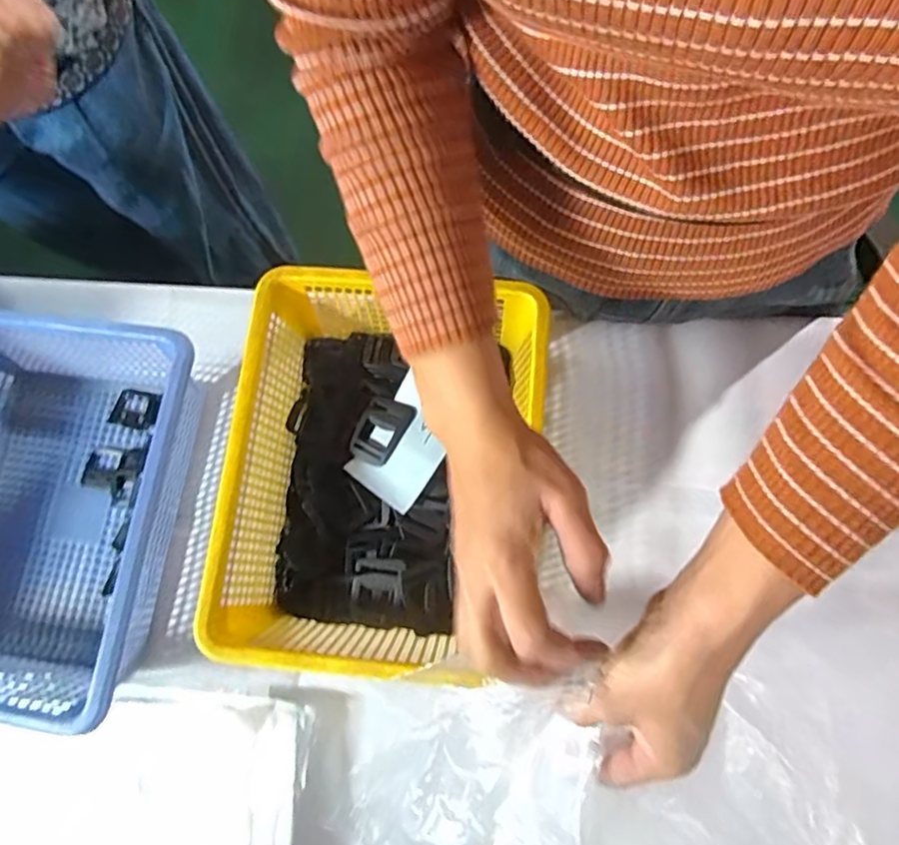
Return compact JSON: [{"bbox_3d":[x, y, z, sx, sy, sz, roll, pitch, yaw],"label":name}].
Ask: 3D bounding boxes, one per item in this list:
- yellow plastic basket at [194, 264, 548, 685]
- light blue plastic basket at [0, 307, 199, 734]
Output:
[{"bbox_3d":[-0.043,0.031,0.437,0.210,0.099,0.281,5,75,4],"label":"yellow plastic basket"},{"bbox_3d":[-0.298,0.063,0.436,0.205,0.088,0.258,6,76,4],"label":"light blue plastic basket"}]

